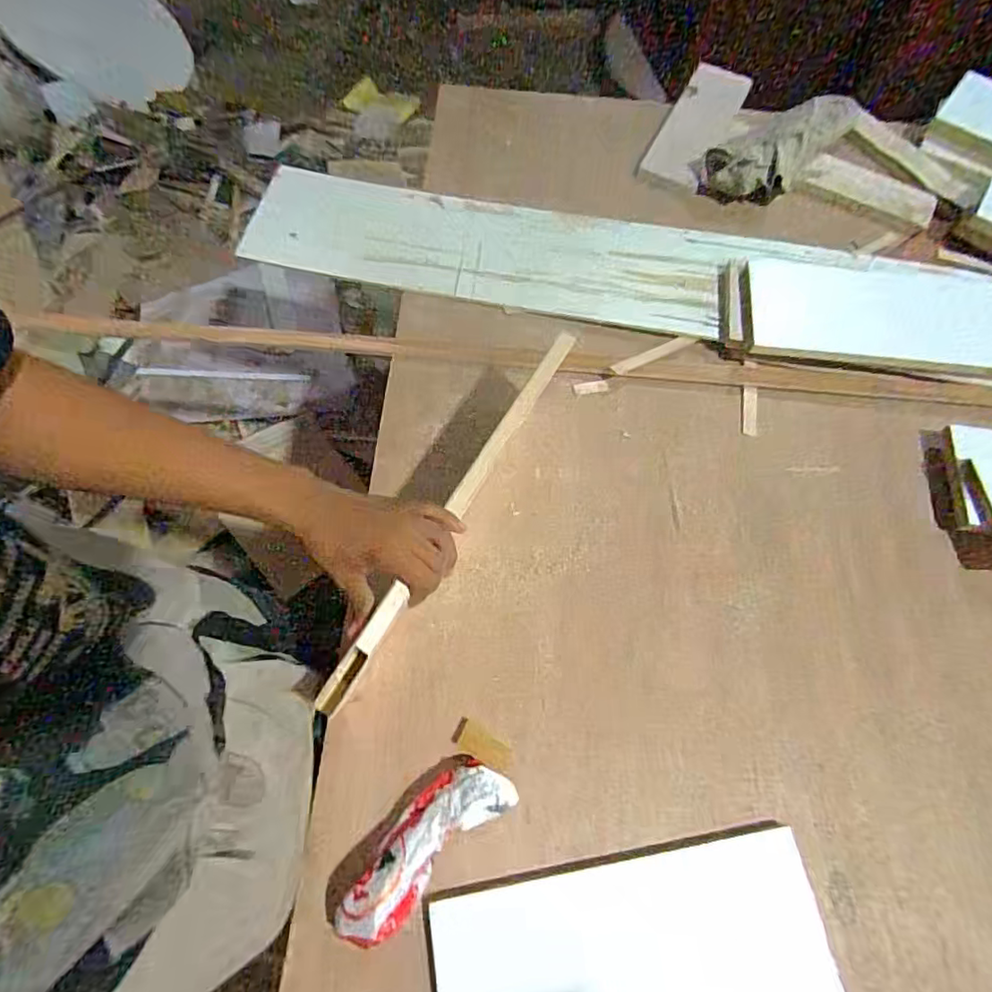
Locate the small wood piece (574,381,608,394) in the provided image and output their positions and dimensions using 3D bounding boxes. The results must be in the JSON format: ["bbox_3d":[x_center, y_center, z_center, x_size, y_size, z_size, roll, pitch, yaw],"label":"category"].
[{"bbox_3d":[0.130,-0.149,0.778,0.045,0.005,0.016,-5,69,-4],"label":"small wood piece"}]

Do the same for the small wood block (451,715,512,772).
[{"bbox_3d":[-0.014,0.261,0.594,0.064,0.012,0.031,25,70,7],"label":"small wood block"}]

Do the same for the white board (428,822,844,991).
[{"bbox_3d":[0.129,0.424,0.518,0.358,0.016,0.159,-8,65,-7],"label":"white board"}]

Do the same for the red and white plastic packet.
[{"bbox_3d":[-0.068,0.327,0.534,0.181,0.073,0.066,-40,74,-16],"label":"red and white plastic packet"}]

